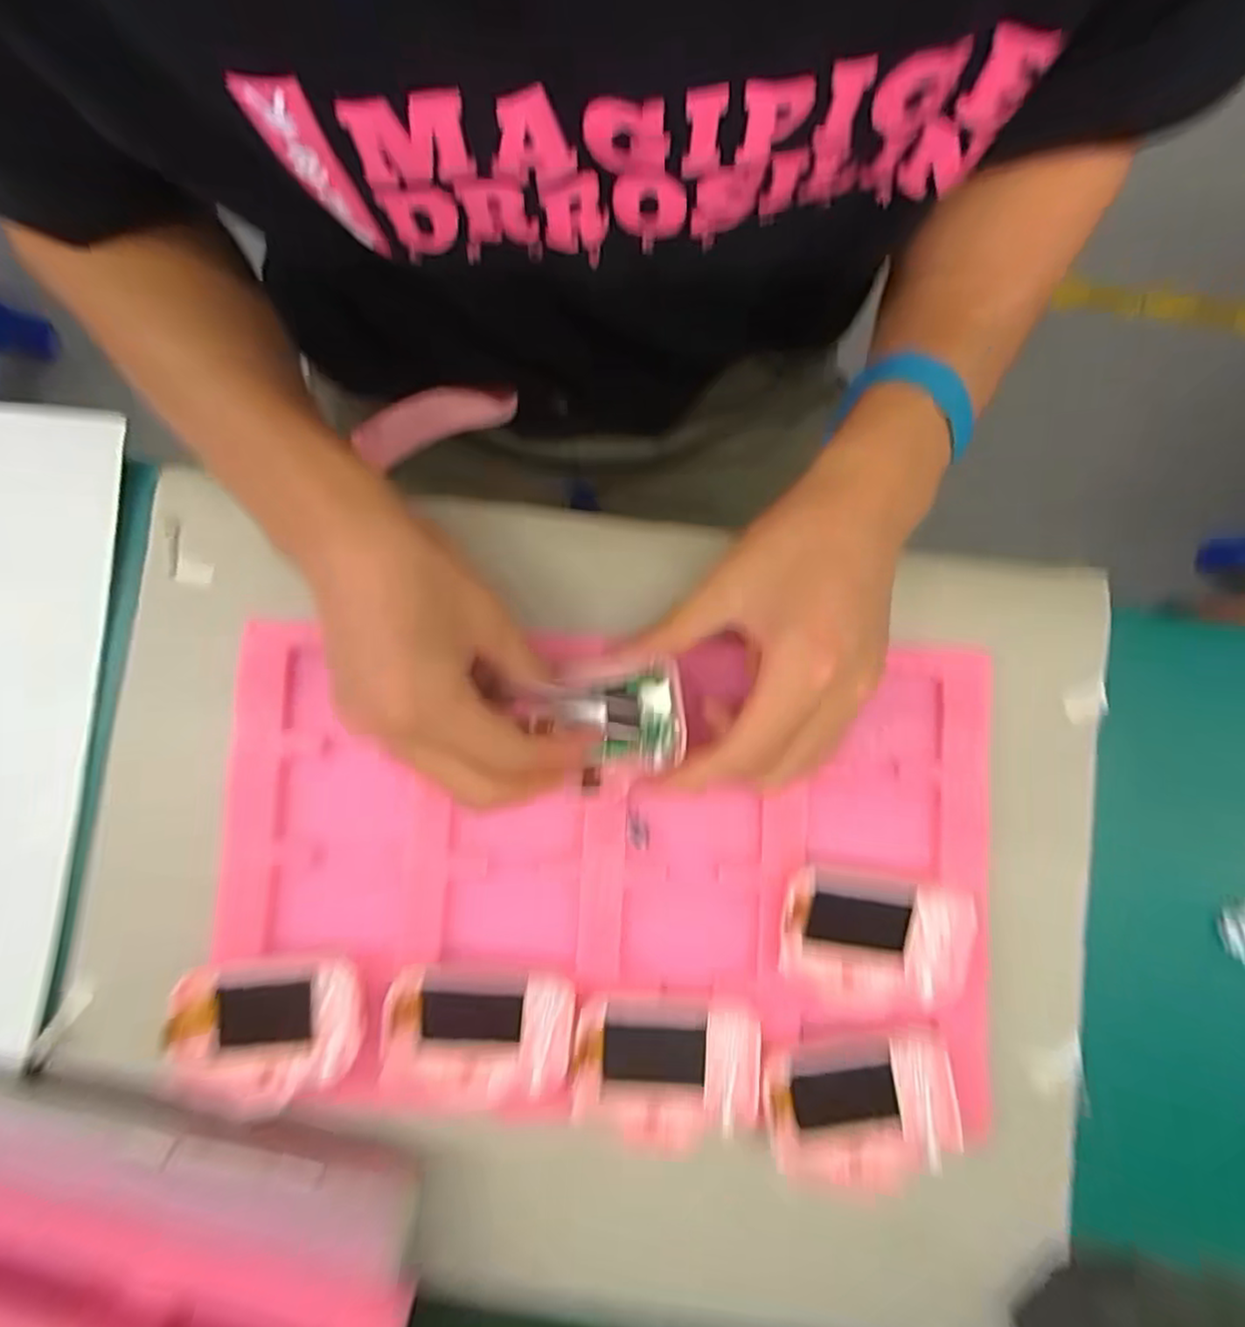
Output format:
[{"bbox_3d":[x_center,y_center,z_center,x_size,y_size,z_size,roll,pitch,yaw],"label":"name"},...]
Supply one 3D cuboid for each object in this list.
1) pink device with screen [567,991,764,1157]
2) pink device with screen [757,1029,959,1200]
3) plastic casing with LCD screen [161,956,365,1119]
[{"bbox_3d":[0.020,0.189,0.313,0.083,0.015,0.063,3,87,2],"label":"pink device with screen"},{"bbox_3d":[0.107,0.206,0.311,0.084,0.017,0.065,-9,86,1],"label":"pink device with screen"},{"bbox_3d":[-0.163,0.174,0.318,0.084,0.018,0.062,-5,86,1],"label":"plastic casing with LCD screen"}]

